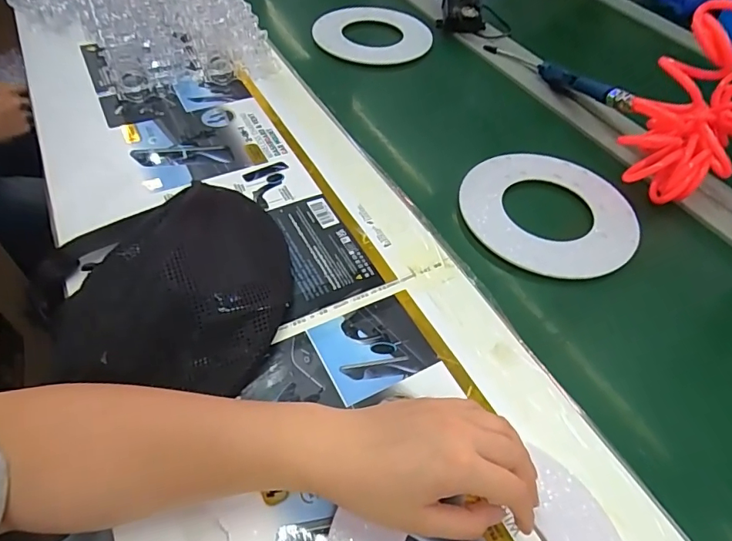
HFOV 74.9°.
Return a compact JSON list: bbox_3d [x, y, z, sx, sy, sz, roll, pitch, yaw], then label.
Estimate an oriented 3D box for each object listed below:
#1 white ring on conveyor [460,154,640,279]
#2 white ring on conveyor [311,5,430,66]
[{"bbox_3d":[0.208,-0.071,0.536,0.204,0.005,0.188,3,51,-3],"label":"white ring on conveyor"},{"bbox_3d":[0.010,-0.395,0.785,0.186,0.016,0.176,3,51,-3],"label":"white ring on conveyor"}]

